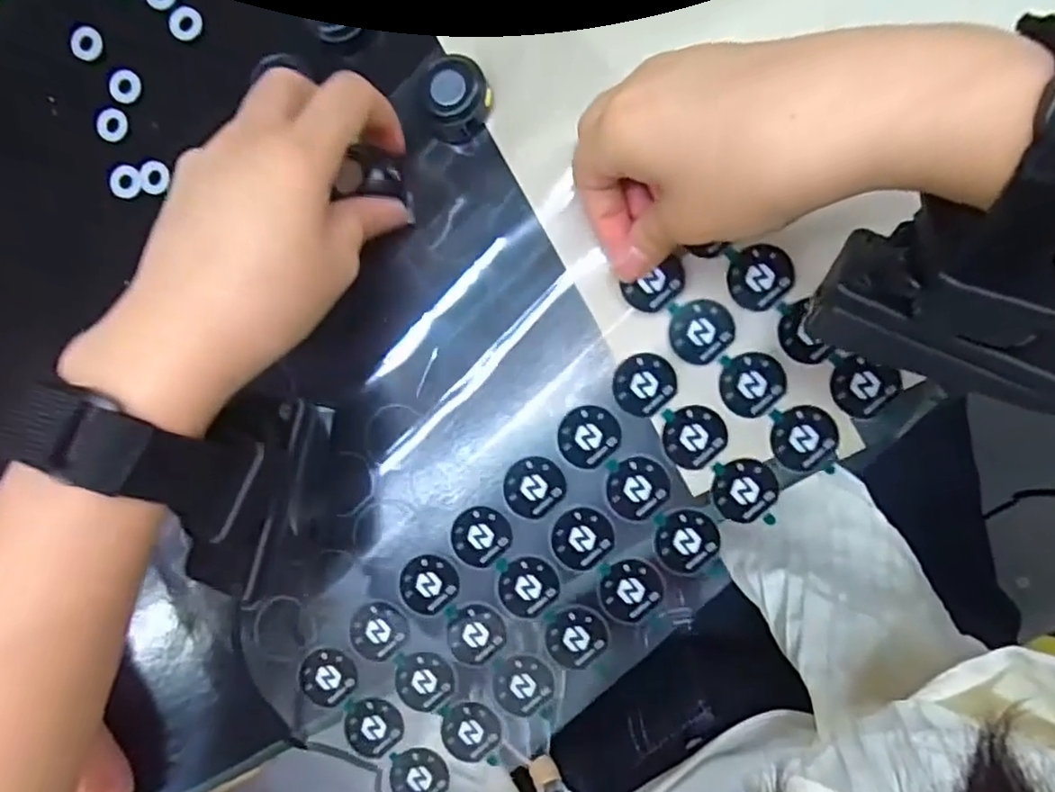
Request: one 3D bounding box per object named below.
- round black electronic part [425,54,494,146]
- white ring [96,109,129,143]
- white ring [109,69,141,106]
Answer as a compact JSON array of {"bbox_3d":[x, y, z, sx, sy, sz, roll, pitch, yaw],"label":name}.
[{"bbox_3d":[-0.026,-0.118,0.263,0.025,0.015,0.031,-22,85,7],"label":"round black electronic part"},{"bbox_3d":[-0.185,-0.120,0.293,0.011,0.005,0.014,26,93,8],"label":"white ring"},{"bbox_3d":[-0.179,-0.137,0.290,0.012,0.004,0.015,29,94,8],"label":"white ring"}]

